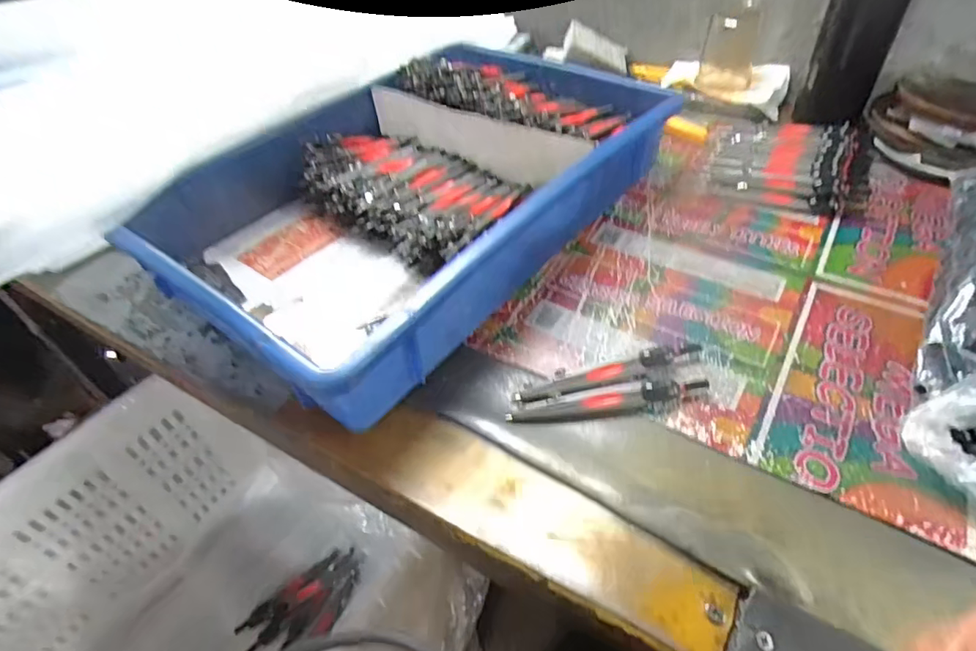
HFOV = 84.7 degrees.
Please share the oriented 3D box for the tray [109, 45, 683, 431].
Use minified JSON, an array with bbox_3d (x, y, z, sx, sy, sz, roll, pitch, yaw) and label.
[{"bbox_3d":[-0.057,-0.120,0.466,0.275,0.086,0.418,27,54,27],"label":"tray"}]

